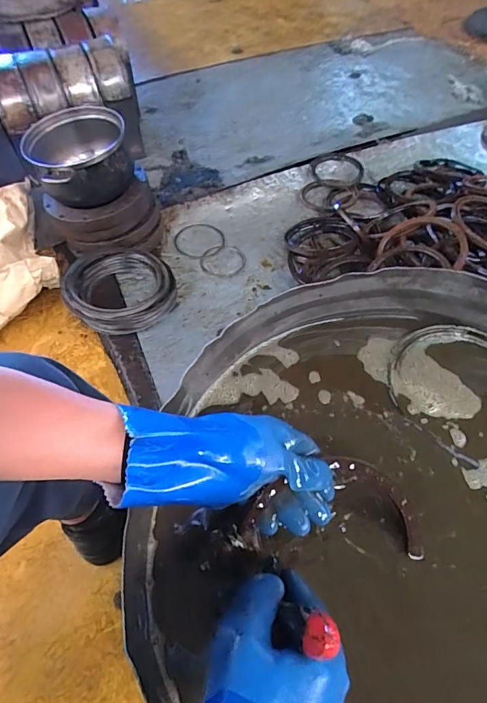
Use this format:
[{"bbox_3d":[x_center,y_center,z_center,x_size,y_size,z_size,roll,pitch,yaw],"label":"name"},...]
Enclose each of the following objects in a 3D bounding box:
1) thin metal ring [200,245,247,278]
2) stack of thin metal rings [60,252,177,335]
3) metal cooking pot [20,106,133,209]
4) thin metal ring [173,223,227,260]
[{"bbox_3d":[-0.050,-0.221,1.039,0.111,0.006,0.108,-1,55,2],"label":"thin metal ring"},{"bbox_3d":[-0.259,-0.130,0.914,0.223,0.076,0.212,-22,57,-12],"label":"stack of thin metal rings"},{"bbox_3d":[-0.355,-0.421,0.937,0.201,0.119,0.221,-28,58,-16],"label":"metal cooking pot"},{"bbox_3d":[-0.108,-0.276,1.073,0.127,0.007,0.124,-13,55,-7],"label":"thin metal ring"}]

